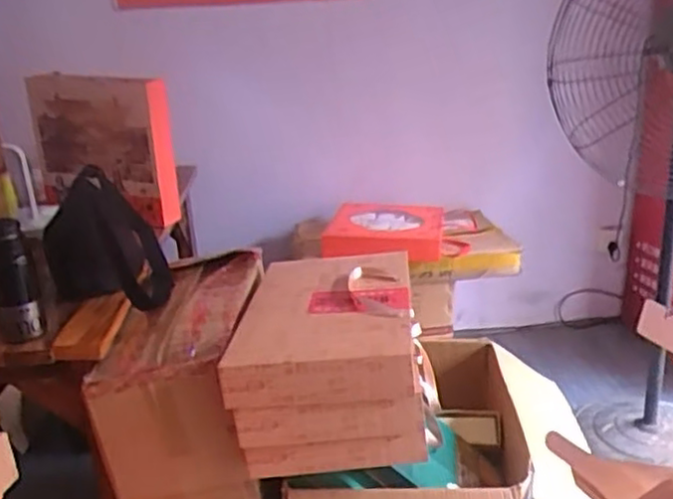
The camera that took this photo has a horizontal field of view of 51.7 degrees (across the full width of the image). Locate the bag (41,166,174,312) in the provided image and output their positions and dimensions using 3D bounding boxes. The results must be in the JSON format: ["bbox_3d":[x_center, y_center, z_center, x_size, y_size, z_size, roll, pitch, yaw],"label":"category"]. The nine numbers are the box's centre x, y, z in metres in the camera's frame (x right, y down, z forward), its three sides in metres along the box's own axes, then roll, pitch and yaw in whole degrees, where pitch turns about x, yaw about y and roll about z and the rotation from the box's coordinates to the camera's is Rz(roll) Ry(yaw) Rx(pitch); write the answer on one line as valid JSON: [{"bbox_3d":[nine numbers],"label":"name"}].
[{"bbox_3d":[-0.481,-0.018,1.442,0.235,0.227,0.329,-11,22,-20],"label":"bag"}]

